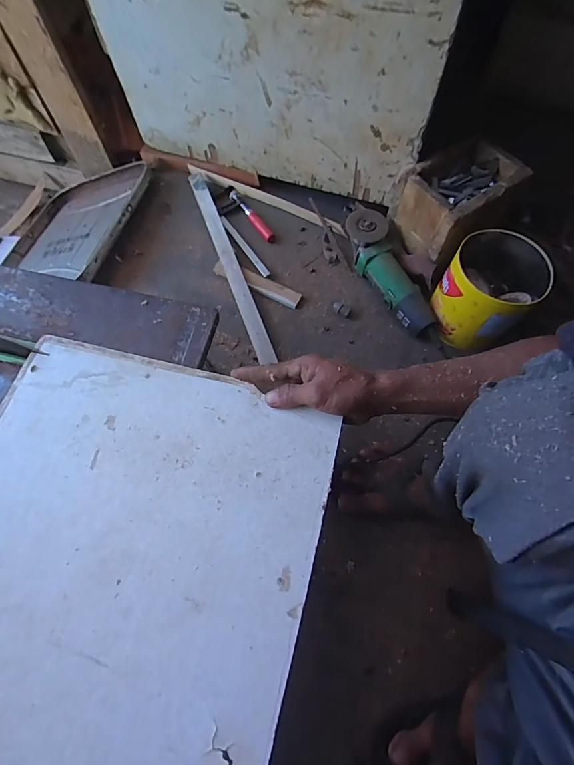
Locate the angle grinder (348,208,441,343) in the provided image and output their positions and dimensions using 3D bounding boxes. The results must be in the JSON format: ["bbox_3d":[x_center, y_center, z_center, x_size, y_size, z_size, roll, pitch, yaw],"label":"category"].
[{"bbox_3d":[0.195,-0.215,0.775,0.078,0.088,0.295,-22,69,-9],"label":"angle grinder"}]

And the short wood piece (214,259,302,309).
[{"bbox_3d":[-0.061,-0.204,0.806,0.191,0.017,0.037,24,69,9],"label":"short wood piece"}]

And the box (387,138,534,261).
[{"bbox_3d":[0.320,-0.355,0.761,0.202,0.108,0.153,-35,72,-14],"label":"box"}]

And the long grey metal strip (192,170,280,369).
[{"bbox_3d":[-0.118,-0.252,0.811,0.033,0.012,0.481,-21,74,-2],"label":"long grey metal strip"}]

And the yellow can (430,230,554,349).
[{"bbox_3d":[0.357,-0.160,0.709,0.156,0.139,0.152,0,67,-1],"label":"yellow can"}]

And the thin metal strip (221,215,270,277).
[{"bbox_3d":[-0.090,-0.288,0.836,0.018,0.005,0.175,-32,76,-16],"label":"thin metal strip"}]

